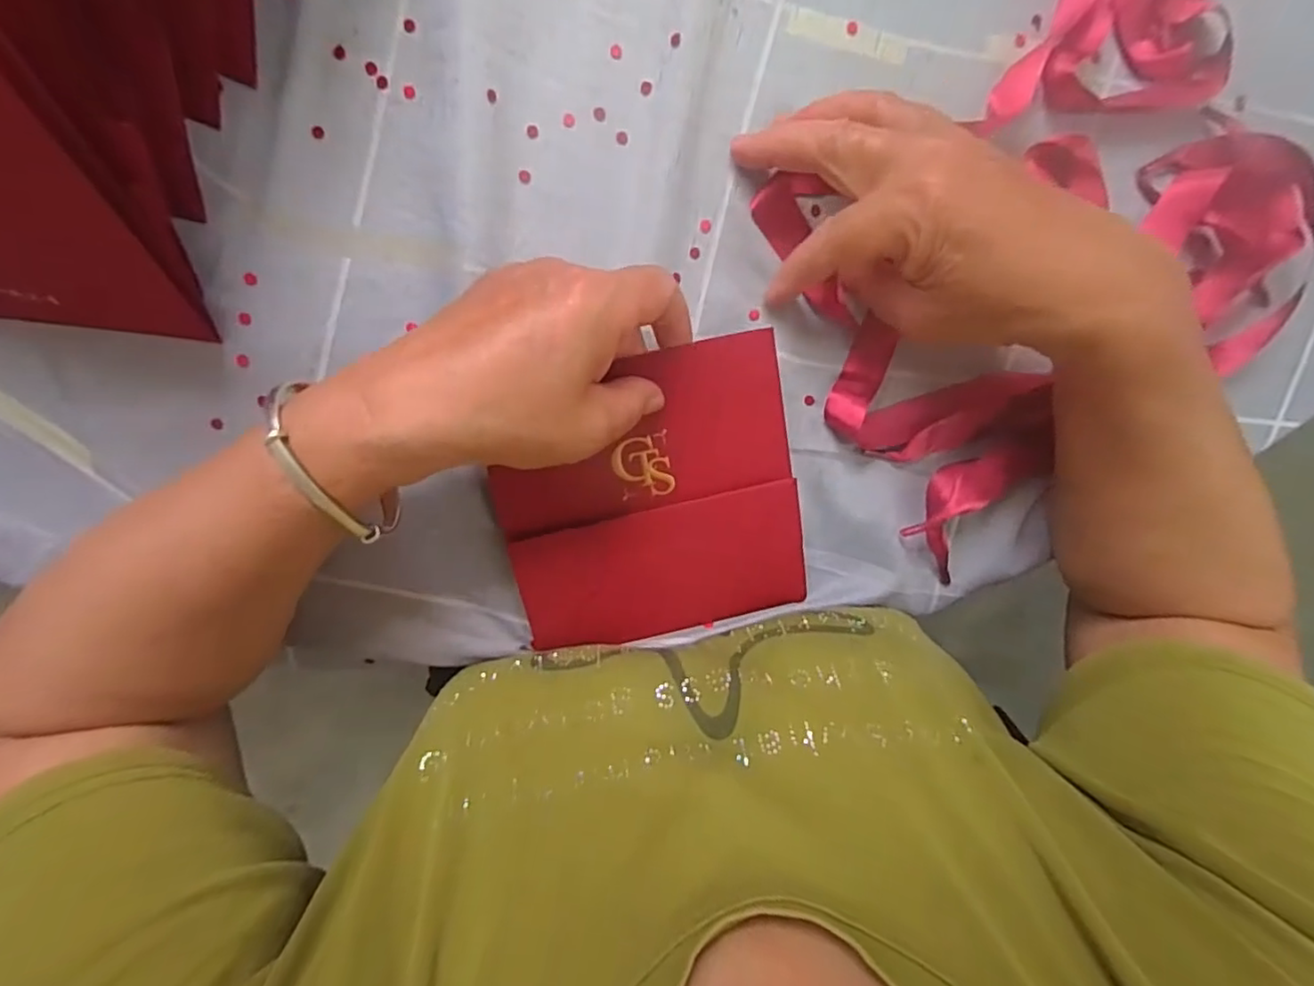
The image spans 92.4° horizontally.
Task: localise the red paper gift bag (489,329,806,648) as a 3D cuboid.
[{"bbox_3d":[-0.003,0.004,0.298,0.136,0.018,0.130,-12,98,-5],"label":"red paper gift bag"}]

